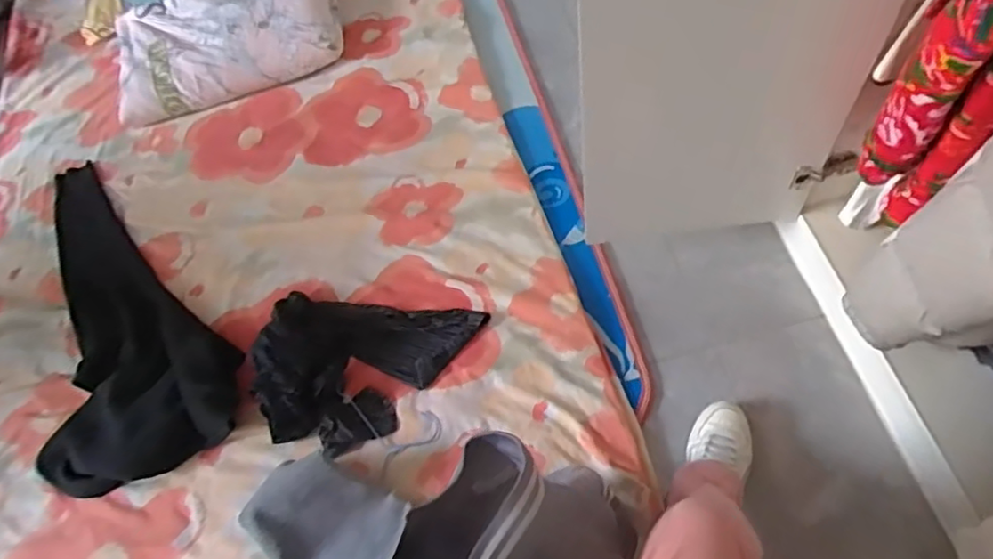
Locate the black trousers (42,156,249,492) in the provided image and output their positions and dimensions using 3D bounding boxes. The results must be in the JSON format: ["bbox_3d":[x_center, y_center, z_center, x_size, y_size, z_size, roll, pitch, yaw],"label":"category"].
[{"bbox_3d":[-0.856,0.056,1.327,0.393,0.111,0.902,-37,63,-11],"label":"black trousers"}]

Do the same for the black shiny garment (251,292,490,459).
[{"bbox_3d":[-0.249,0.159,1.151,0.392,0.107,0.299,6,63,12],"label":"black shiny garment"}]

